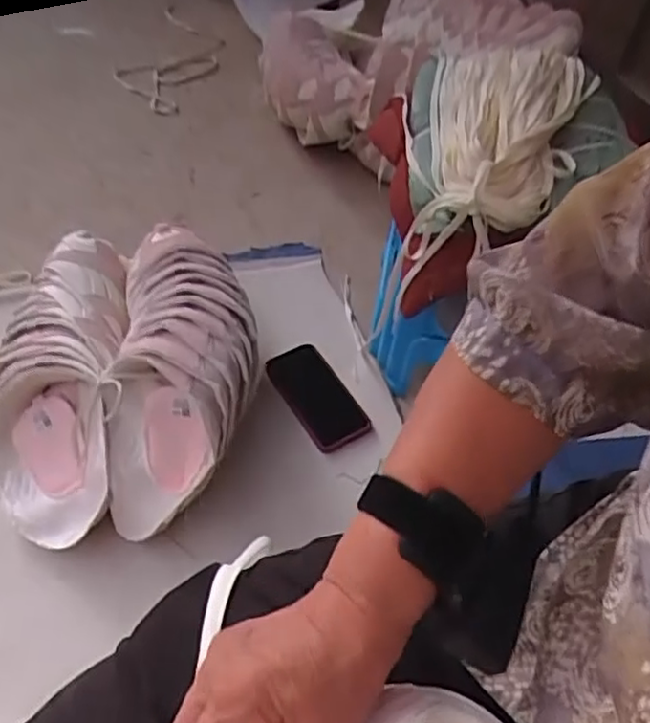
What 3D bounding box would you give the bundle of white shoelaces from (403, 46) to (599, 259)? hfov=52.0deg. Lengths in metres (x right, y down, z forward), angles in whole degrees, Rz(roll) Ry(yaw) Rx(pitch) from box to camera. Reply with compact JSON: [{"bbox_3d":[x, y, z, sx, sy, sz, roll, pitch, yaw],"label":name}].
[{"bbox_3d":[0.210,-0.254,0.776,0.180,0.094,0.314,13,50,4],"label":"bundle of white shoelaces"}]

